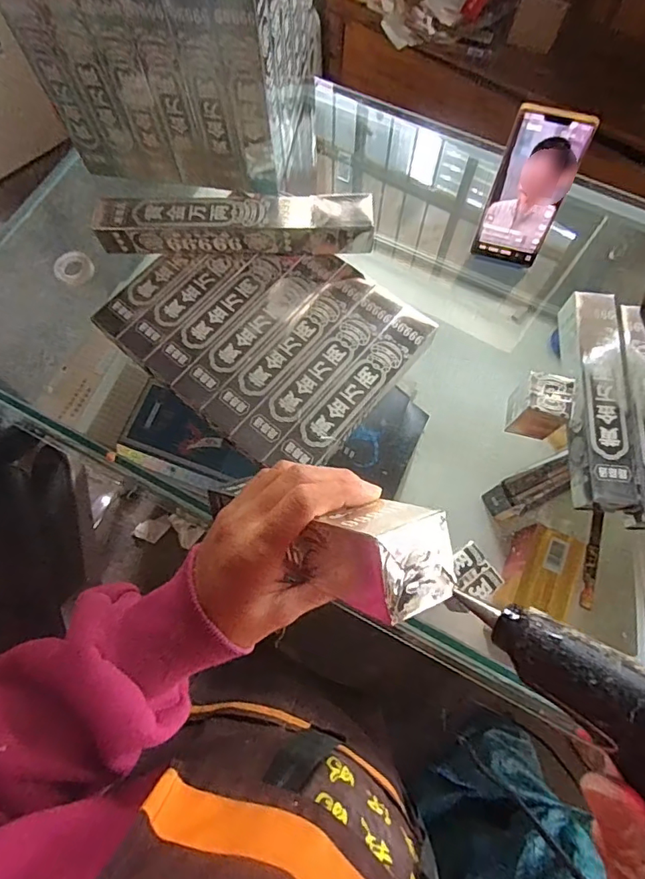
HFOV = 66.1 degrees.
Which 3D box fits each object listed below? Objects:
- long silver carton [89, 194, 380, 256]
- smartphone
[{"bbox_3d":[-0.090,-0.232,0.532,0.286,0.048,0.047,0,72,0],"label":"long silver carton"},{"bbox_3d":[0.217,-0.261,0.526,0.074,0.155,0.007,18,49,8],"label":"smartphone"}]

